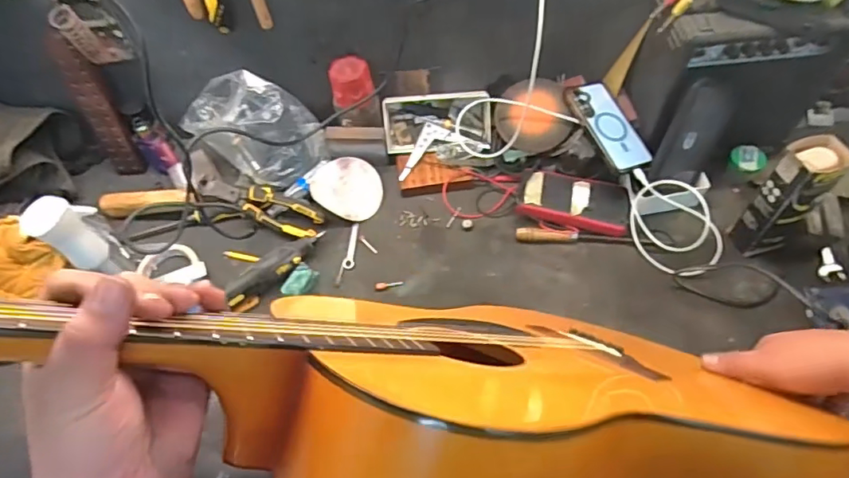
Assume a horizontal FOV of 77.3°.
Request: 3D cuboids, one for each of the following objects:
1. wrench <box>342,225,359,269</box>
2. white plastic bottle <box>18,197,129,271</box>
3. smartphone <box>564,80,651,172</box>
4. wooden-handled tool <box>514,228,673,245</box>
[{"bbox_3d":[-0.116,0.011,0.842,0.017,0.005,0.079,2,59,6],"label":"wrench"},{"bbox_3d":[-0.471,-0.009,0.719,0.056,0.109,0.075,24,63,18],"label":"white plastic bottle"},{"bbox_3d":[0.288,-0.177,0.823,0.078,0.015,0.162,-19,69,-19],"label":"smartphone"},{"bbox_3d":[0.261,-0.003,0.807,0.238,0.020,0.017,1,59,5],"label":"wooden-handled tool"}]

